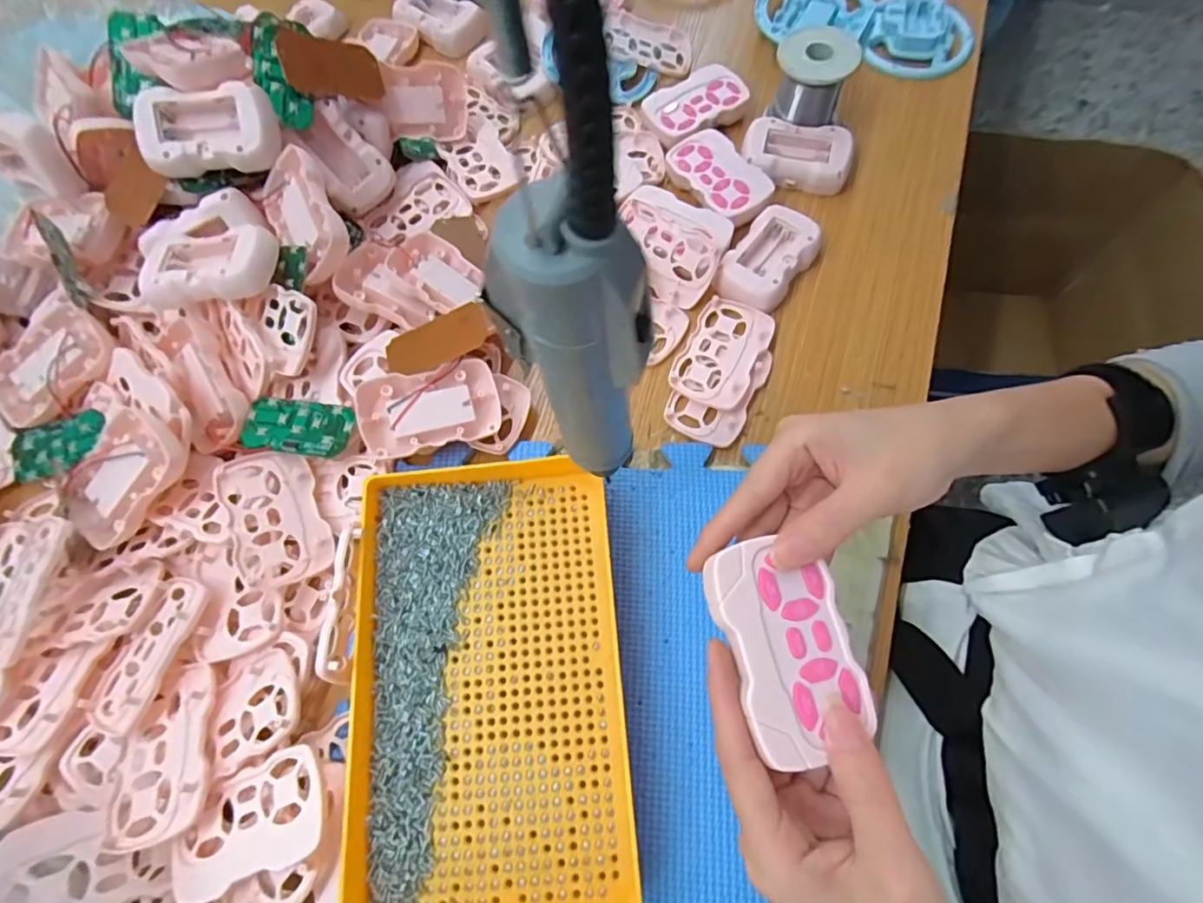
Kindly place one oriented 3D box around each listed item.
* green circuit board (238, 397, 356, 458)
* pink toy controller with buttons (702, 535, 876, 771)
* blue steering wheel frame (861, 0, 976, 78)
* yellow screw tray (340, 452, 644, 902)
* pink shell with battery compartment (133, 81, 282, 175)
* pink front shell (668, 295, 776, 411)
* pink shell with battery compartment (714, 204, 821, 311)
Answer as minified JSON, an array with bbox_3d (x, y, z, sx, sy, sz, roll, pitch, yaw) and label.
[{"bbox_3d":[-0.205,-0.017,0.378,0.075,0.005,0.037,6,71,4],"label":"green circuit board"},{"bbox_3d":[0.076,0.077,0.229,0.053,0.016,0.083,-18,70,-4],"label":"pink toy controller with buttons"},{"bbox_3d":[0.291,-0.380,0.510,0.093,0.025,0.073,20,72,9],"label":"blue steering wheel frame"},{"bbox_3d":[-0.063,0.125,0.322,0.148,0.030,0.259,-5,70,0],"label":"yellow screw tray"},{"bbox_3d":[-0.268,-0.218,0.382,0.087,0.023,0.050,-8,95,-4],"label":"pink shell with battery compartment"},{"bbox_3d":[0.088,-0.072,0.407,0.053,0.010,0.088,24,72,10],"label":"pink front shell"},{"bbox_3d":[0.127,-0.146,0.428,0.052,0.020,0.083,33,74,13],"label":"pink shell with battery compartment"}]

